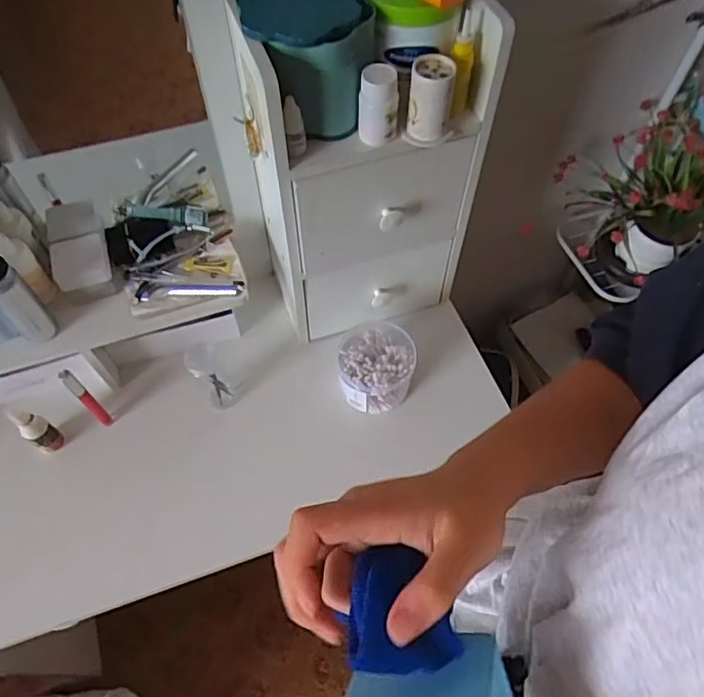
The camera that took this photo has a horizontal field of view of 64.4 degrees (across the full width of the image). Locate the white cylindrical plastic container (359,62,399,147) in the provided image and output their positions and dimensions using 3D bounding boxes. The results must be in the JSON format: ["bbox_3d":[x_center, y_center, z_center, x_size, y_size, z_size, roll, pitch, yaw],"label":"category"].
[{"bbox_3d":[0.024,-0.221,0.505,0.035,0.061,0.032,1,59,0],"label":"white cylindrical plastic container"}]

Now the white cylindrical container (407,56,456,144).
[{"bbox_3d":[0.073,-0.231,0.515,0.038,0.060,0.040,0,59,0],"label":"white cylindrical container"}]

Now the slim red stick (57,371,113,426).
[{"bbox_3d":[-0.316,0.064,0.671,0.017,0.128,0.014,40,67,21],"label":"slim red stick"}]

